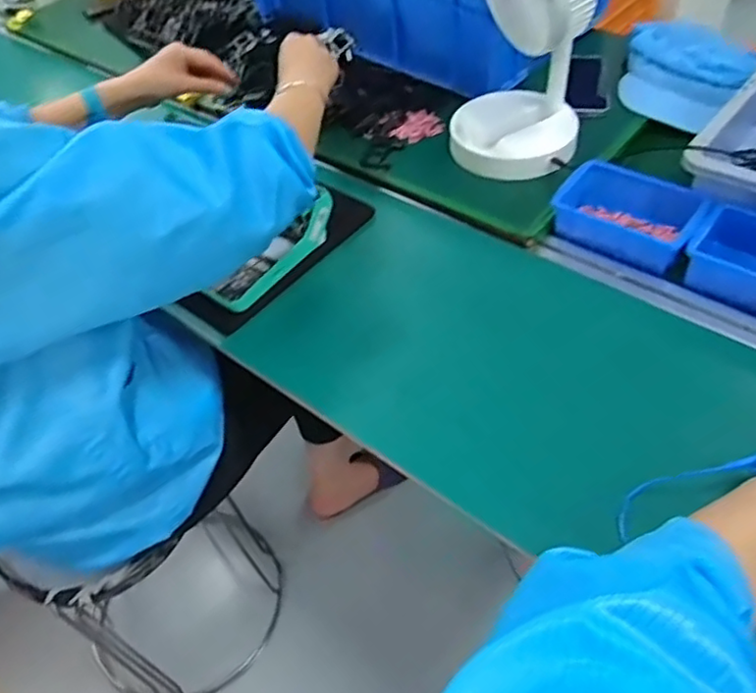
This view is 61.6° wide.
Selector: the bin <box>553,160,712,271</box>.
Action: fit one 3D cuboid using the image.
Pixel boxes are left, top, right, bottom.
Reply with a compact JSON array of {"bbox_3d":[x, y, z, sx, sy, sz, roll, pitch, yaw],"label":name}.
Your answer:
[{"bbox_3d":[0.283,-0.150,0.725,0.153,0.053,0.095,32,60,29],"label":"bin"}]

